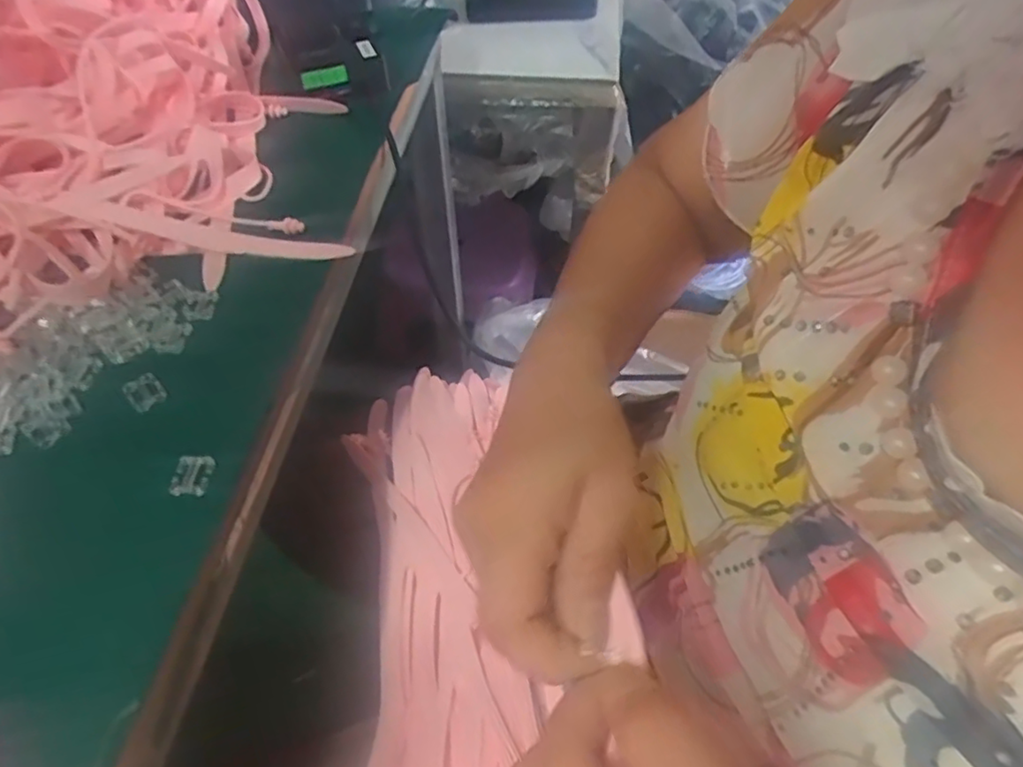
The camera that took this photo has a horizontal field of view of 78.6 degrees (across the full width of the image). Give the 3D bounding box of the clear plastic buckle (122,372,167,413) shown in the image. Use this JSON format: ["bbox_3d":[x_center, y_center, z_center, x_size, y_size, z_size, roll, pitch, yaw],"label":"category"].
[{"bbox_3d":[-0.188,0.004,0.320,0.016,0.004,0.020,-38,62,-25],"label":"clear plastic buckle"}]

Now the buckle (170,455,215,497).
[{"bbox_3d":[-0.149,0.043,0.290,0.018,0.007,0.019,2,53,1],"label":"buckle"}]

